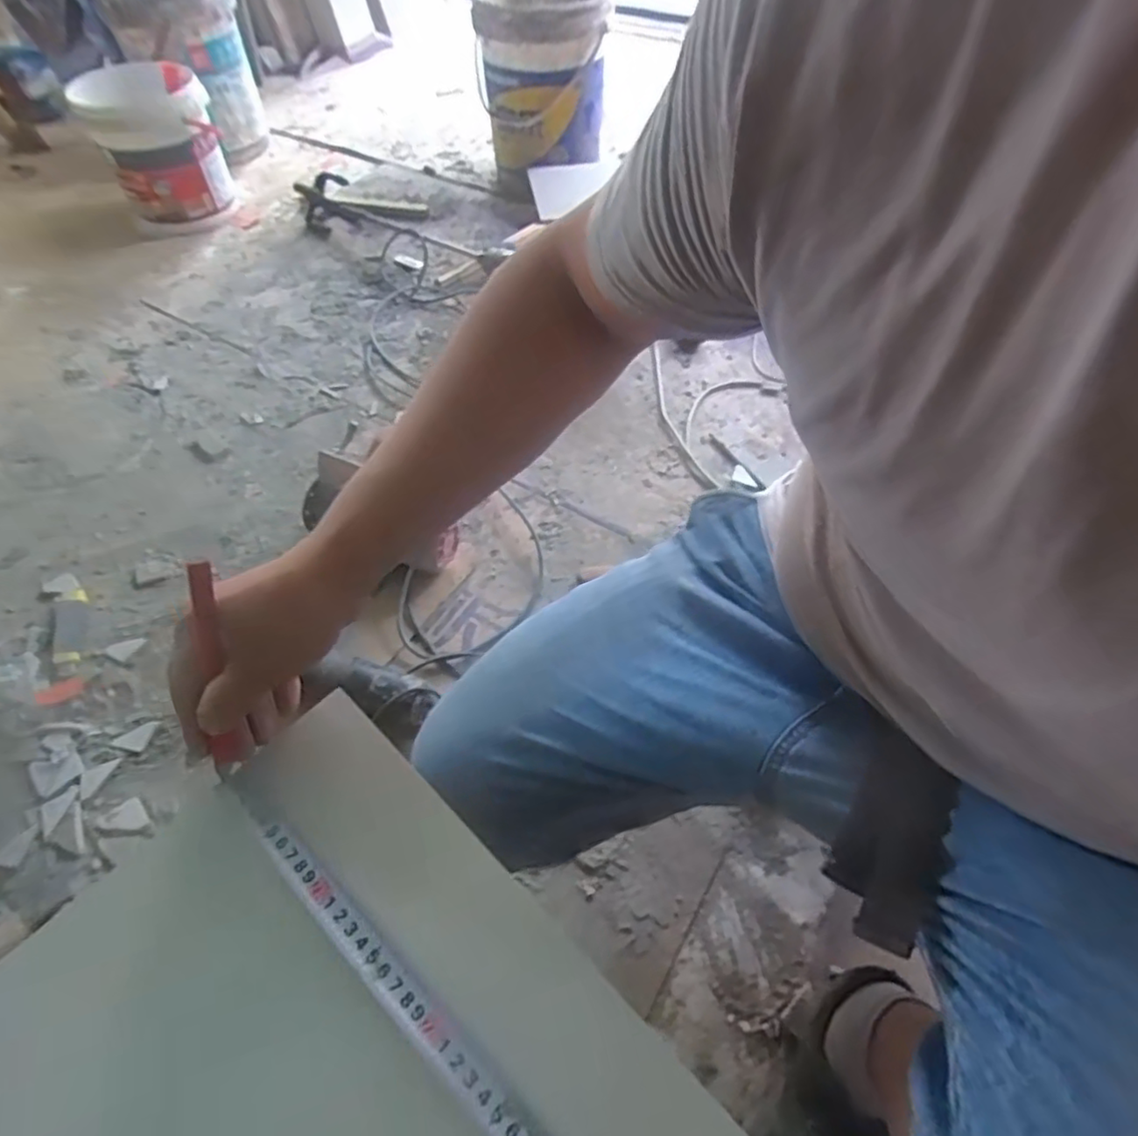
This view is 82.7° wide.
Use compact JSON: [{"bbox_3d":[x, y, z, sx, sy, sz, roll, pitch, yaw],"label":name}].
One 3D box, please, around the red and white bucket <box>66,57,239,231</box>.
[{"bbox_3d":[-0.904,-0.942,1.433,0.247,0.331,0.233,-23,57,-17],"label":"red and white bucket"}]

